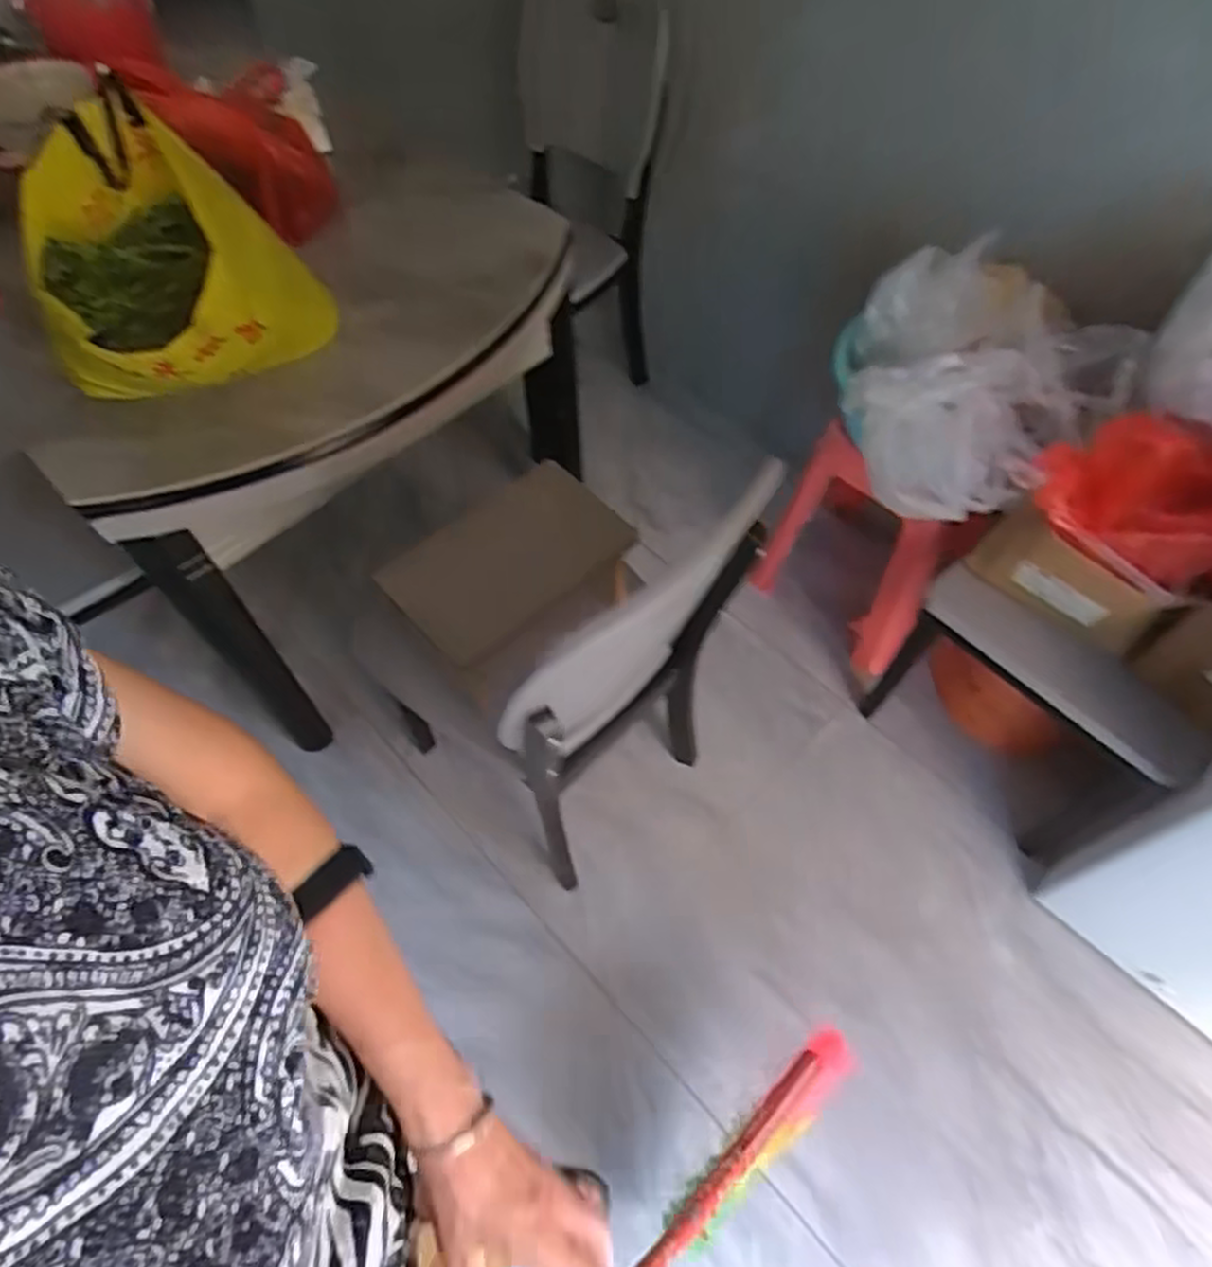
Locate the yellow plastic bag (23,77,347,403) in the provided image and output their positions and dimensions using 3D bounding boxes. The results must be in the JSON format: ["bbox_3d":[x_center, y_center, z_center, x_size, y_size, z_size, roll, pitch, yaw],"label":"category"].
[{"bbox_3d":[-0.534,-0.428,0.903,0.253,0.243,0.306,18,61,10],"label":"yellow plastic bag"}]

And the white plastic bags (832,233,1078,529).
[{"bbox_3d":[0.512,-0.366,1.118,0.319,0.216,0.388,17,61,9],"label":"white plastic bags"}]

